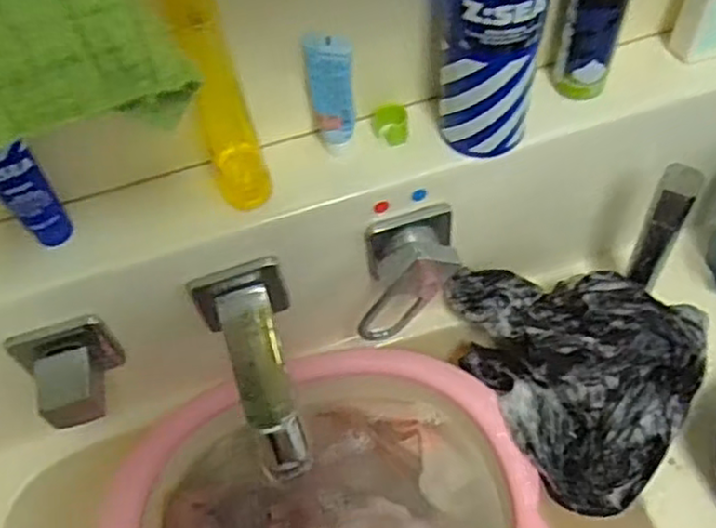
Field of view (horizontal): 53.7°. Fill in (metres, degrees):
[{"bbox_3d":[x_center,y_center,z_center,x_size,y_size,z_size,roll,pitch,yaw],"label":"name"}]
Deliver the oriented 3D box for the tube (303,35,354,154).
[{"bbox_3d":[-0.015,-0.098,0.421,0.025,0.084,0.015,-6,61,0],"label":"tube"}]

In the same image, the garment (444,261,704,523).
[{"bbox_3d":[0.148,0.070,0.516,0.128,0.102,0.190,-41,67,-18],"label":"garment"}]

